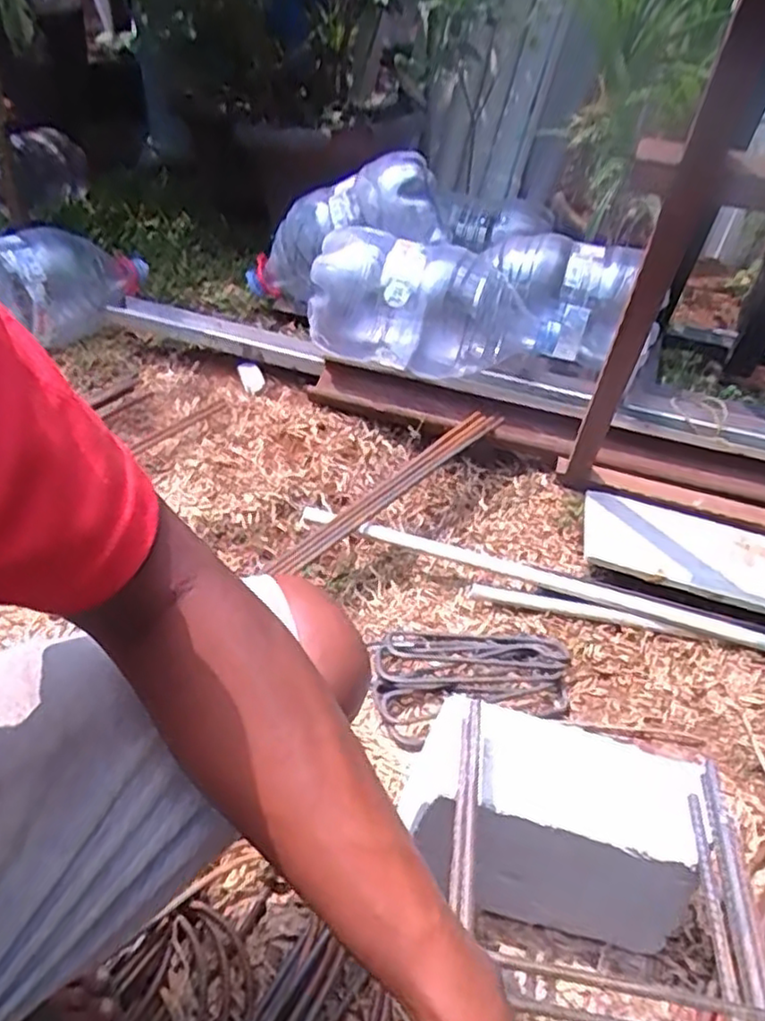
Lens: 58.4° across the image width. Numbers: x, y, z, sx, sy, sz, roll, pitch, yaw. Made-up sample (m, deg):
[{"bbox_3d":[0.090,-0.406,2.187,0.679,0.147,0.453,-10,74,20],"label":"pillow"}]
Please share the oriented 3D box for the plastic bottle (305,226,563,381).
[{"bbox_3d":[0.105,-0.413,1.414,0.504,0.210,0.184,7,42,-1],"label":"plastic bottle"}]

